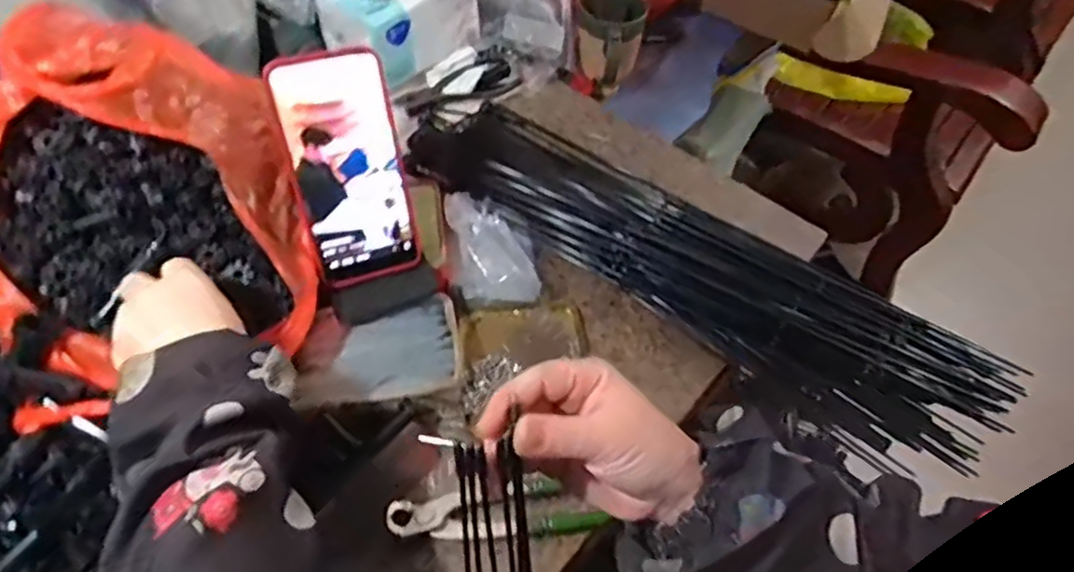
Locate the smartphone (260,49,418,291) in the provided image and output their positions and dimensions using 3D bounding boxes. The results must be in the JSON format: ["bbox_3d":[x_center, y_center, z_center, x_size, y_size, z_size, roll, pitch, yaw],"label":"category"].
[{"bbox_3d":[-0.134,-0.081,0.485,0.078,0.164,0.007,-18,28,-19],"label":"smartphone"}]

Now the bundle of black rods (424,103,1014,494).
[{"bbox_3d":[0.132,-0.034,0.621,0.557,0.054,0.149,32,58,19],"label":"bundle of black rods"}]

